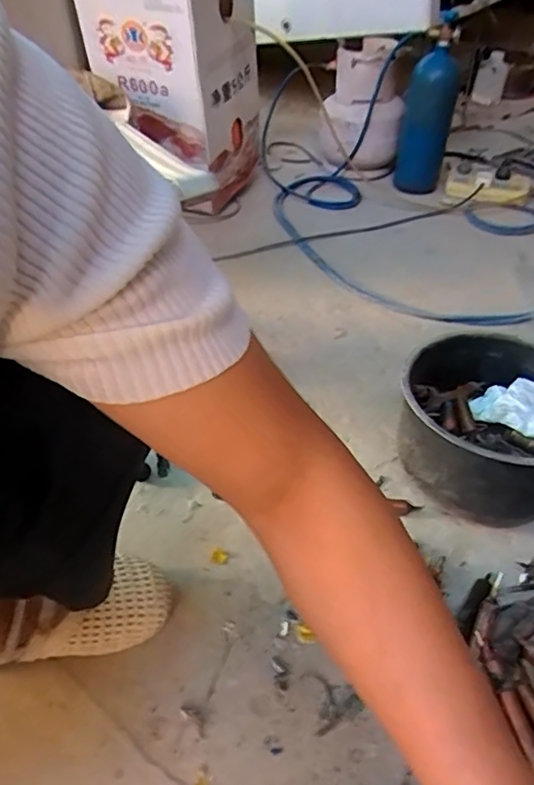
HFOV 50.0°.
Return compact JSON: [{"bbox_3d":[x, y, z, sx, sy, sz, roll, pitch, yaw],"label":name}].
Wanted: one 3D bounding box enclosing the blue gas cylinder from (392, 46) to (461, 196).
[{"bbox_3d":[0.366,-0.617,1.320,0.113,0.277,0.122,13,44,11],"label":"blue gas cylinder"}]

